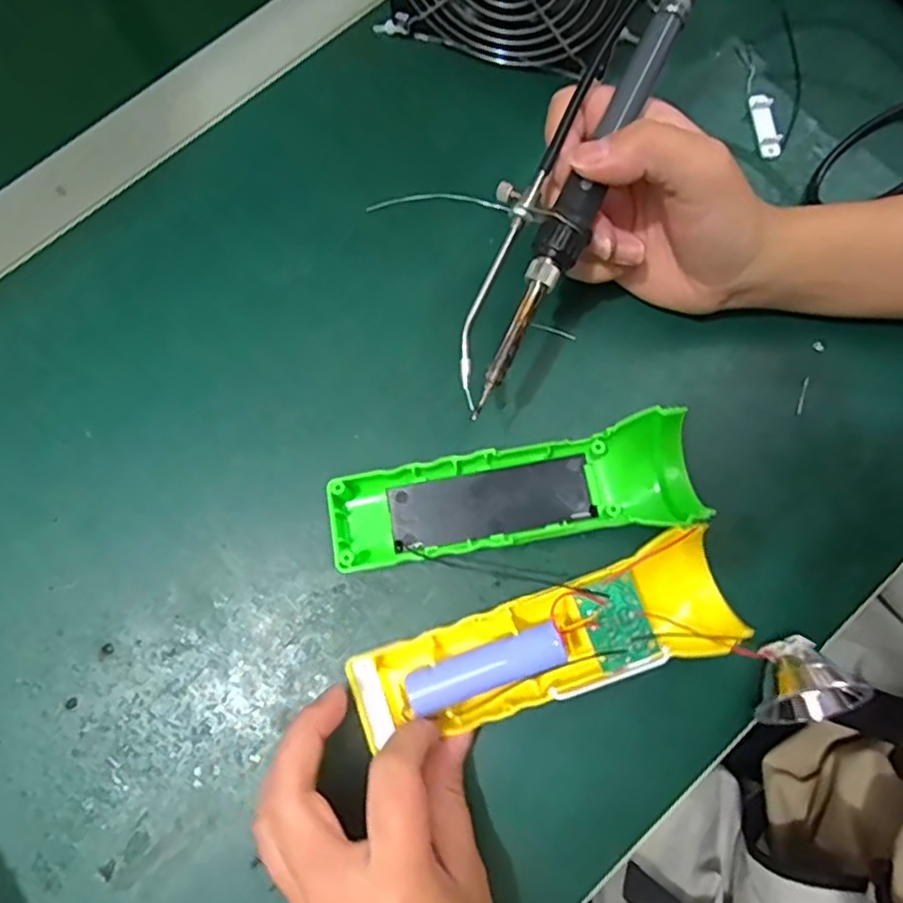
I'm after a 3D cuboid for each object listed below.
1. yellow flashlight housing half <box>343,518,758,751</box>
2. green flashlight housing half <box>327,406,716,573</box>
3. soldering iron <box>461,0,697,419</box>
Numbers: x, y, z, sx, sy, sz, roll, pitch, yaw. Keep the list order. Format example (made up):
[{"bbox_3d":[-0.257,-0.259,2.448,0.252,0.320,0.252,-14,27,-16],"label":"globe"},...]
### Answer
[{"bbox_3d":[0.039,0.079,0.277,0.162,0.030,0.047,-17,79,-3],"label":"yellow flashlight housing half"},{"bbox_3d":[0.029,0.022,0.294,0.162,0.029,0.050,-12,77,-2],"label":"green flashlight housing half"},{"bbox_3d":[0.048,-0.116,0.270,0.038,0.021,0.203,27,86,4],"label":"soldering iron"}]

